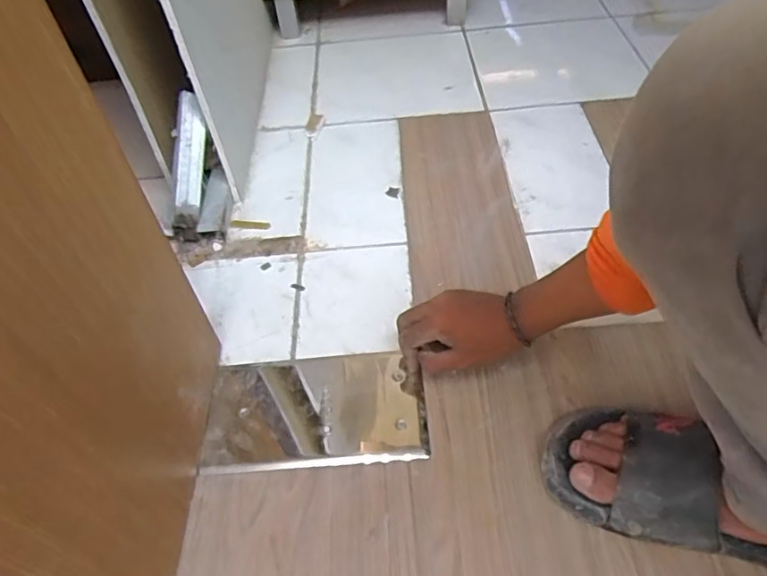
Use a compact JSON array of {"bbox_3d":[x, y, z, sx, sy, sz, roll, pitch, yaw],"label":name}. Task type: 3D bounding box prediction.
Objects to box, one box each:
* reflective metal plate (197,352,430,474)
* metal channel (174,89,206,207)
[{"bbox_3d":[-0.072,0.129,0.600,0.225,0.007,0.125,-3,52,-1],"label":"reflective metal plate"},{"bbox_3d":[-0.261,-0.187,0.759,0.036,0.148,0.020,3,14,-17],"label":"metal channel"}]

